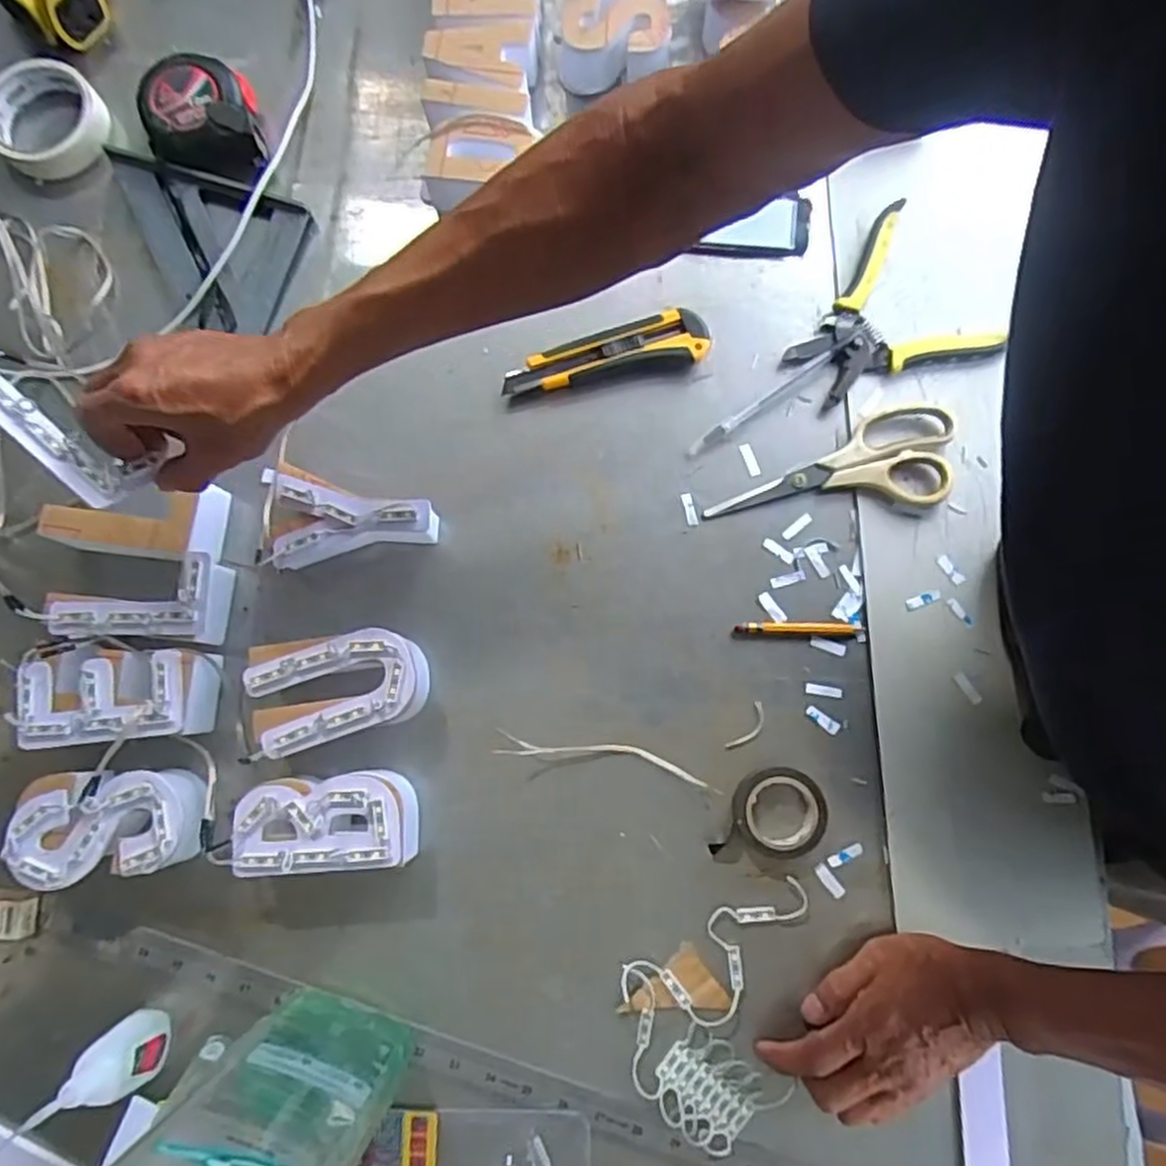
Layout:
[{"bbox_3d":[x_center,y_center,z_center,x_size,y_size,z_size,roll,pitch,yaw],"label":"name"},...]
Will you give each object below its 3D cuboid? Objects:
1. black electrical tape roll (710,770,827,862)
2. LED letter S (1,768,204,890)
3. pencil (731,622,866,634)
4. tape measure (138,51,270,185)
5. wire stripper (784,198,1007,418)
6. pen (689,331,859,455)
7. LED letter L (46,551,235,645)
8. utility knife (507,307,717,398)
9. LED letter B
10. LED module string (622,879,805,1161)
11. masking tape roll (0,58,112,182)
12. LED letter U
[{"bbox_3d":[0.127,0.160,0.521,0.081,0.018,0.059,-8,80,-1],"label":"black electrical tape roll"},{"bbox_3d":[-0.313,0.161,0.514,0.129,0.051,0.075,-5,80,0],"label":"LED letter S"},{"bbox_3d":[0.158,0.033,0.549,0.092,0.004,0.008,0,80,1],"label":"pencil"},{"bbox_3d":[-0.305,-0.374,0.609,0.089,0.044,0.082,0,80,1],"label":"tape measure"},{"bbox_3d":[0.225,-0.210,0.582,0.141,0.017,0.134,-25,81,-4],"label":"wire stripper"},{"bbox_3d":[0.145,-0.144,0.570,0.152,0.011,0.012,-35,81,-5],"label":"pen"},{"bbox_3d":[-0.313,0.011,0.537,0.109,0.048,0.056,1,80,1],"label":"LED letter L"},{"bbox_3d":[0.016,-0.178,0.580,0.155,0.023,0.040,-10,80,-1],"label":"utility knife"},{"bbox_3d":[-0.173,0.160,0.513,0.121,0.051,0.063,-2,80,3],"label":"LED letter B"},{"bbox_3d":[0.084,0.288,0.502,0.111,0.012,0.150,6,80,2],"label":"LED module string"},{"bbox_3d":[-0.442,-0.382,0.617,0.096,0.029,0.096,0,80,1],"label":"masking tape roll"},{"bbox_3d":[-0.167,0.074,0.527,0.116,0.052,0.076,-9,80,1],"label":"LED letter U"}]

